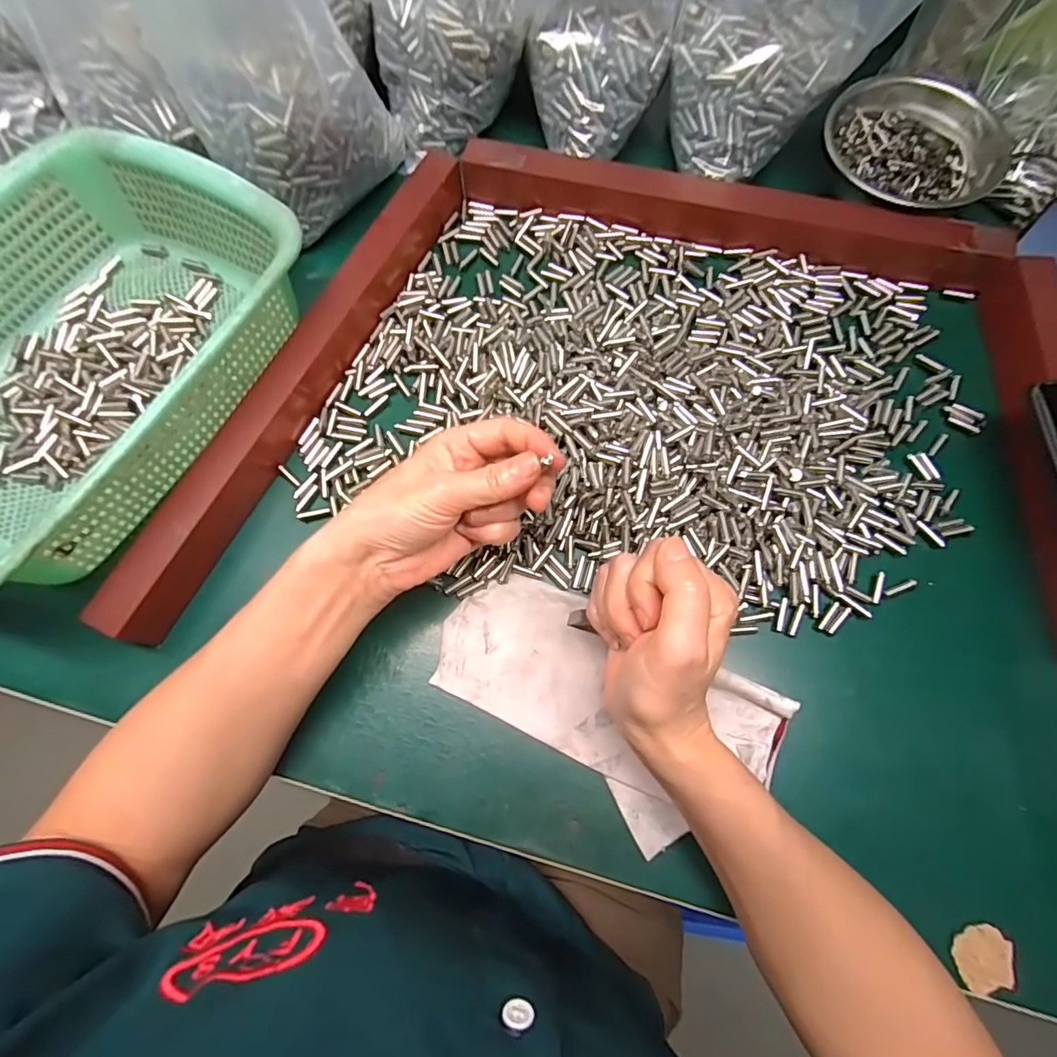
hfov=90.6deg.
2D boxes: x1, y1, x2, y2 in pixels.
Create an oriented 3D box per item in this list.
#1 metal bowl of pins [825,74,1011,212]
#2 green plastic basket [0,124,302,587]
[{"bbox_3d":[0.282,-0.281,0.383,0.124,0.033,0.098,23,75,7],"label":"metal bowl of pins"},{"bbox_3d":[-0.290,-0.111,0.328,0.217,0.094,0.292,28,76,8],"label":"green plastic basket"}]

